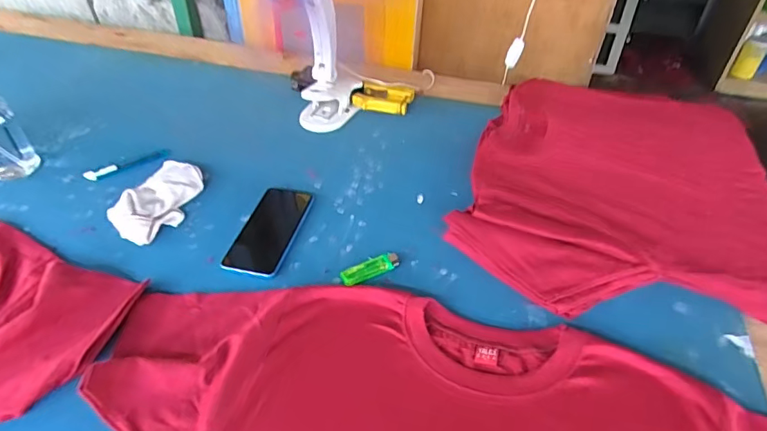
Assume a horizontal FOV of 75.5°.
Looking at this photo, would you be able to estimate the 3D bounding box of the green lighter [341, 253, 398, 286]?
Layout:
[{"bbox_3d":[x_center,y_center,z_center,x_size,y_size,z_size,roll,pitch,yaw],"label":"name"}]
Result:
[{"bbox_3d":[-0.017,0.070,0.646,0.078,0.012,0.021,-18,46,-21],"label":"green lighter"}]

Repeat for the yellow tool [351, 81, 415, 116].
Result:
[{"bbox_3d":[0.000,-0.217,0.935,0.109,0.035,0.058,9,42,8],"label":"yellow tool"}]

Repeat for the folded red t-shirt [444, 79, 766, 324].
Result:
[{"bbox_3d":[0.375,-0.064,0.781,0.464,0.050,0.566,14,42,9],"label":"folded red t-shirt"}]

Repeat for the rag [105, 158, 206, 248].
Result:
[{"bbox_3d":[-0.326,-0.027,0.724,0.081,0.033,0.158,14,43,13],"label":"rag"}]

